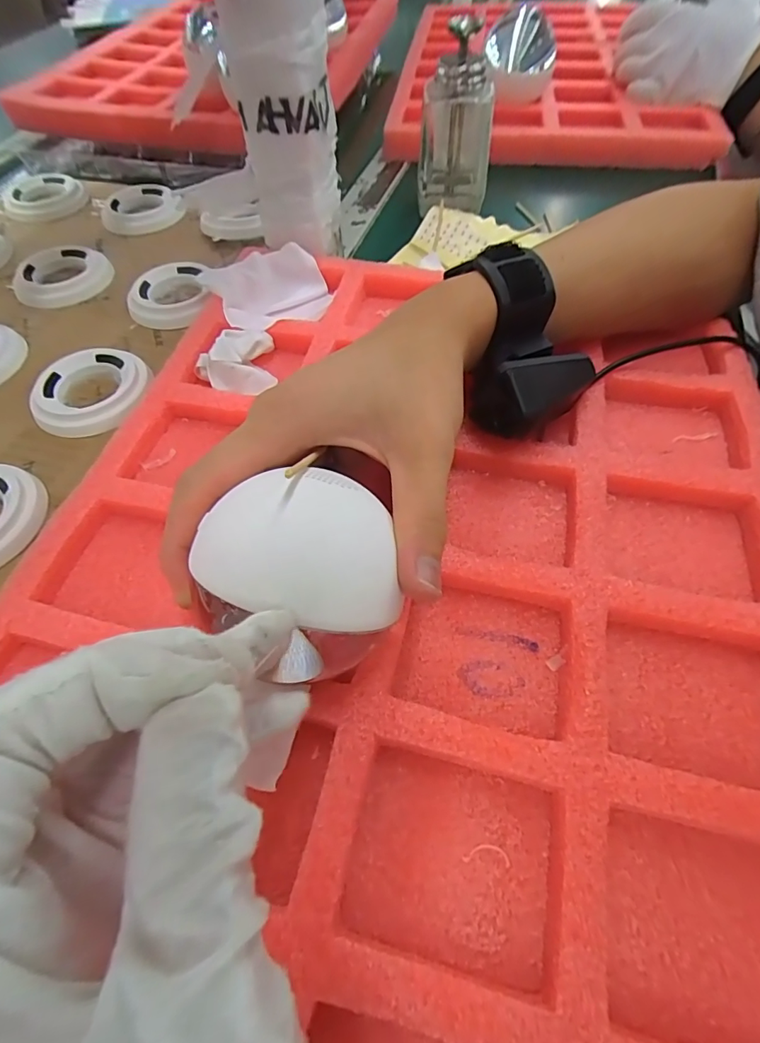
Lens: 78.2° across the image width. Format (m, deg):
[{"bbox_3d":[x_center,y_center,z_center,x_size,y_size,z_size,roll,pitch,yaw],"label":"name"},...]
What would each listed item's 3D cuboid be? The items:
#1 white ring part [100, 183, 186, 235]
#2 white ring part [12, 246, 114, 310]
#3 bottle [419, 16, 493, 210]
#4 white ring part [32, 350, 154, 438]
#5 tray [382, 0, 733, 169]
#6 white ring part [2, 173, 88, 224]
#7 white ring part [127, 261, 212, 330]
[{"bbox_3d":[-0.213,-0.282,0.421,0.069,0.014,0.070,-13,58,-7],"label":"white ring part"},{"bbox_3d":[-0.244,-0.190,0.360,0.068,0.012,0.065,-24,60,-13],"label":"white ring part"},{"bbox_3d":[0.063,-0.333,0.391,0.058,0.111,0.059,4,57,4],"label":"bottle"},{"bbox_3d":[-0.178,-0.082,0.290,0.062,0.011,0.063,-7,57,-3],"label":"white ring part"},{"bbox_3d":[0.203,-0.584,0.590,0.325,0.052,0.532,7,57,6],"label":"tray"},{"bbox_3d":[-0.313,-0.302,0.439,0.067,0.019,0.071,-31,60,-17],"label":"white ring part"},{"bbox_3d":[-0.155,-0.167,0.343,0.059,0.015,0.066,-14,58,-8],"label":"white ring part"}]

